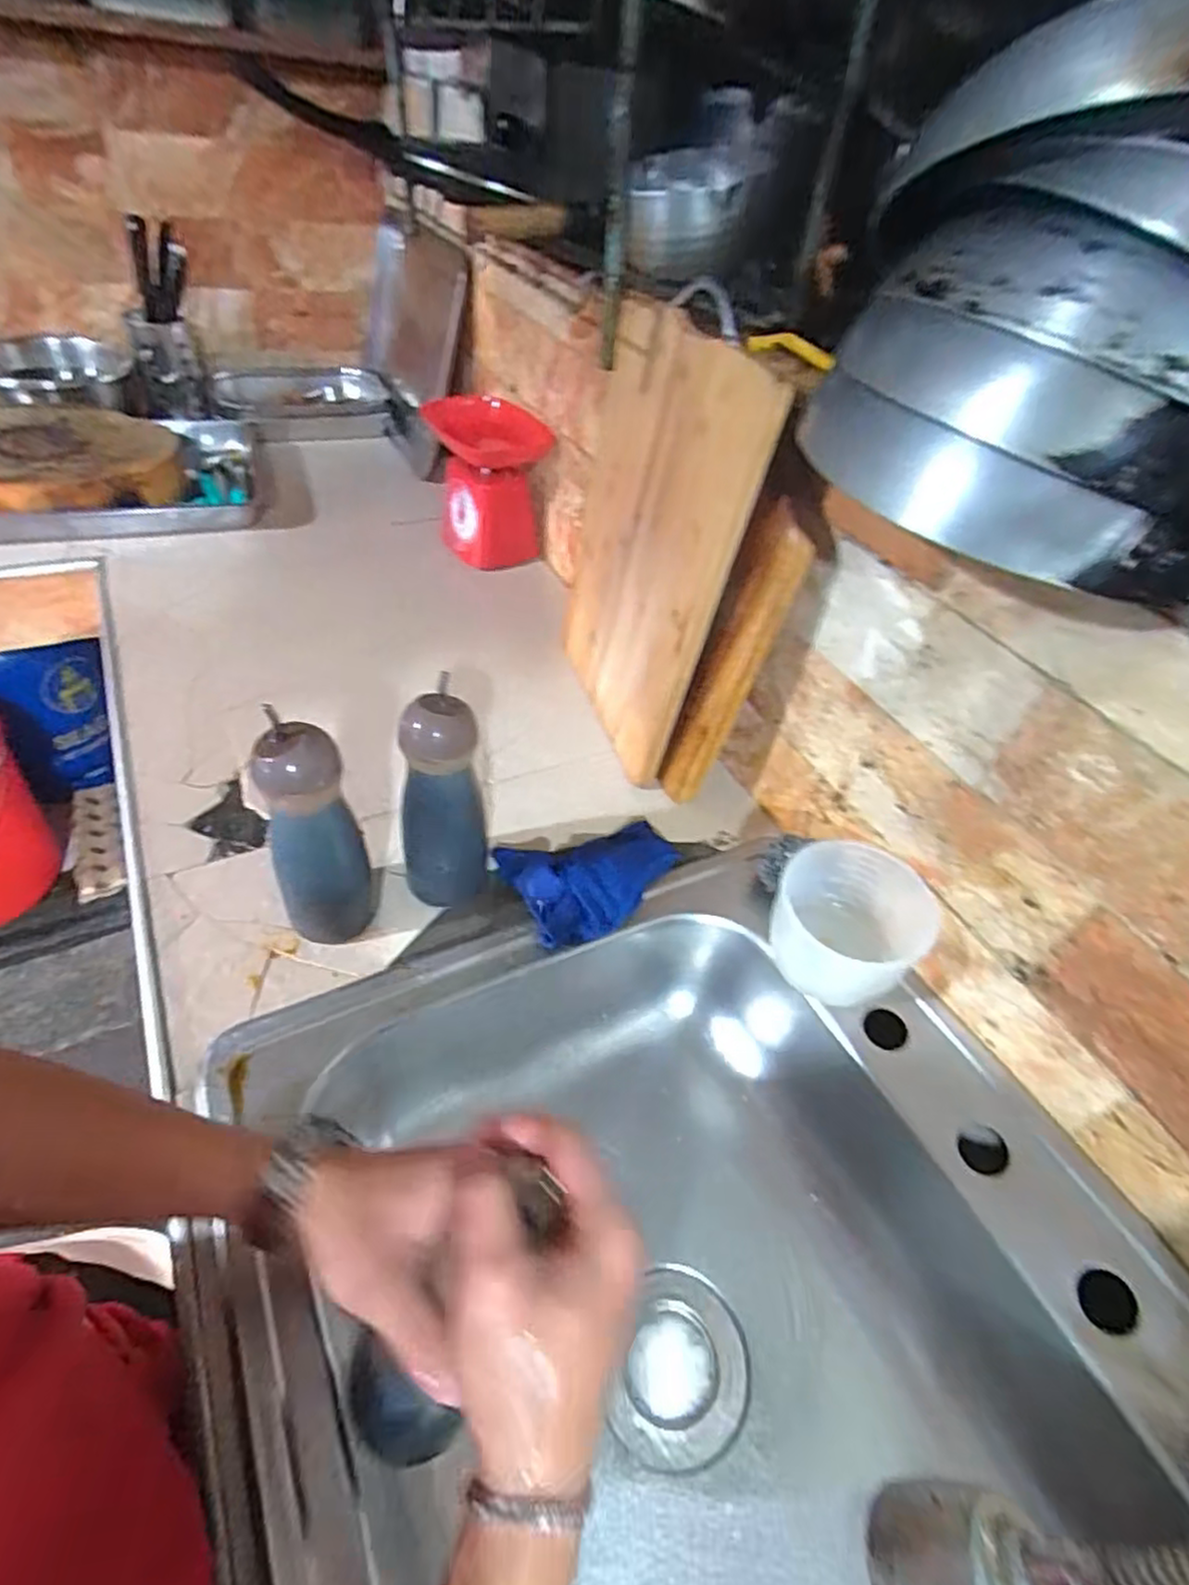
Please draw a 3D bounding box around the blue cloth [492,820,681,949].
[{"bbox_3d":[0.002,0.078,0.634,0.162,0.032,0.114,-9,48,-17],"label":"blue cloth"}]

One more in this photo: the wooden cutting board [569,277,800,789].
[{"bbox_3d":[0.041,-0.273,0.726,0.036,0.396,0.379,-4,49,-18],"label":"wooden cutting board"}]

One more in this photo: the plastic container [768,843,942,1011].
[{"bbox_3d":[0.213,0.113,0.597,0.125,0.087,0.114,4,45,-4],"label":"plastic container"}]

